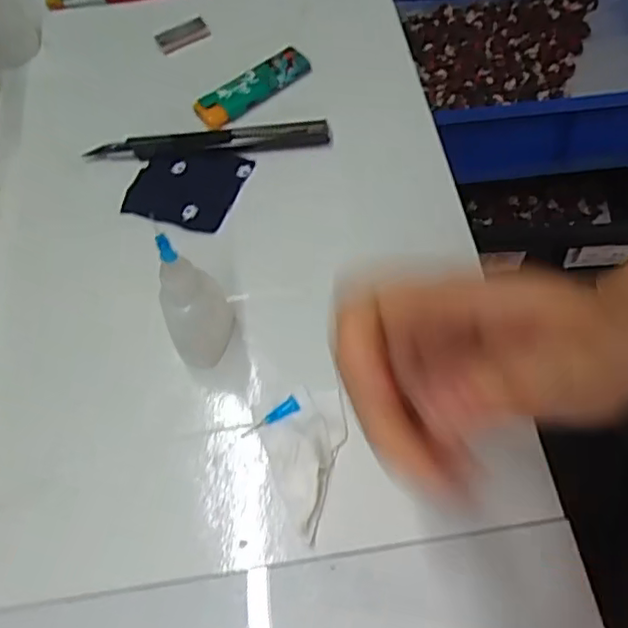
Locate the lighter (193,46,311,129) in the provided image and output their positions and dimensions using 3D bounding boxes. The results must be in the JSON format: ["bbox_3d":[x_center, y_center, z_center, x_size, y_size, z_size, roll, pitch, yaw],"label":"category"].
[{"bbox_3d":[-0.038,-0.144,0.397,0.079,0.013,0.025,-35,64,-18],"label":"lighter"}]

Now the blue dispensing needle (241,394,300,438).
[{"bbox_3d":[-0.021,0.049,0.294,0.030,0.004,0.008,-32,62,1],"label":"blue dispensing needle"}]

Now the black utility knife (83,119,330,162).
[{"bbox_3d":[-0.063,-0.103,0.377,0.143,0.011,0.016,-5,60,2],"label":"black utility knife"}]

